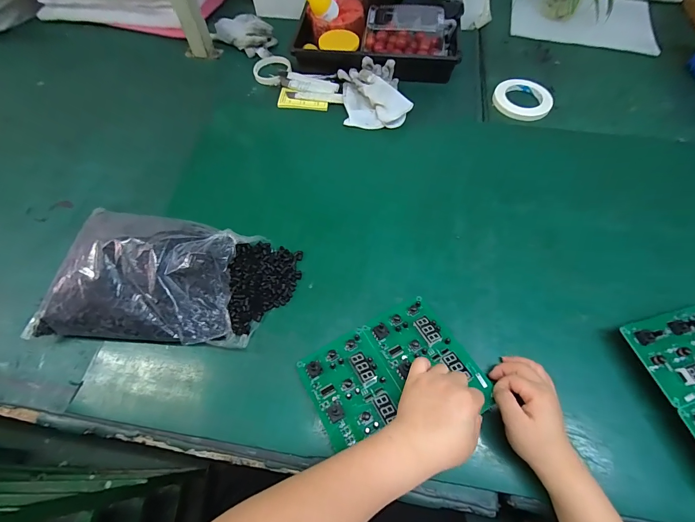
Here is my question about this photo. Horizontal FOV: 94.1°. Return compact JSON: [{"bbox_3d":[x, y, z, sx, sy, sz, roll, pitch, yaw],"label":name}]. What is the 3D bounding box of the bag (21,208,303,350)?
[{"bbox_3d":[-0.249,0.022,0.456,0.346,0.091,0.177,4,62,4],"label":"bag"}]

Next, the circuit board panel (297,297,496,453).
[{"bbox_3d":[0.054,0.142,0.414,0.201,0.027,0.140,-25,64,-12],"label":"circuit board panel"}]

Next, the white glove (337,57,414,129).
[{"bbox_3d":[0.056,-0.349,0.677,0.139,0.045,0.168,-4,61,-1],"label":"white glove"}]

